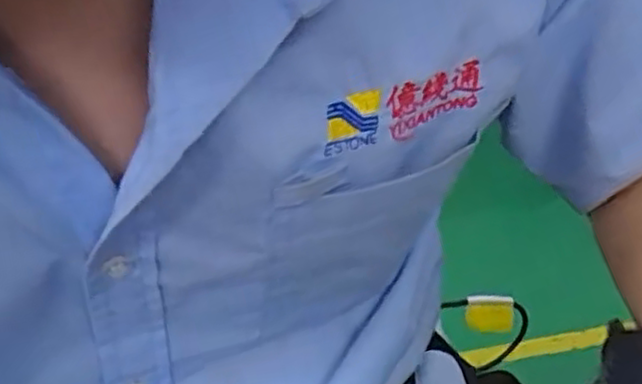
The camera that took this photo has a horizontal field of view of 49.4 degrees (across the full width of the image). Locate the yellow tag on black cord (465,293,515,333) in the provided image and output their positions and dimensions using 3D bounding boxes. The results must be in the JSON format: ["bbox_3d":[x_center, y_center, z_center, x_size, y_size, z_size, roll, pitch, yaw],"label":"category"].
[{"bbox_3d":[0.142,0.102,0.585,0.040,0.034,0.005,-2,16,3],"label":"yellow tag on black cord"}]

